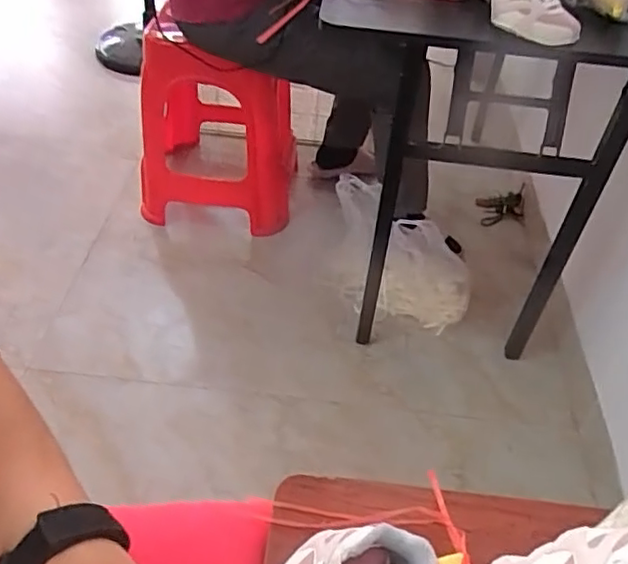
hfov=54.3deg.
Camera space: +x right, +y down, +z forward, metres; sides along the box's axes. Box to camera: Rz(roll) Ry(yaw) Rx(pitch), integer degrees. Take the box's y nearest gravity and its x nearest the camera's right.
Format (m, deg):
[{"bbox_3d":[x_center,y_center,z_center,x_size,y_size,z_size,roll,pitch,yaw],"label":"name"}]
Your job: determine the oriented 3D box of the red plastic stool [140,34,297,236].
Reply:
[{"bbox_3d":[-0.252,-0.448,1.642,0.406,0.465,0.436,7,44,2],"label":"red plastic stool"}]

